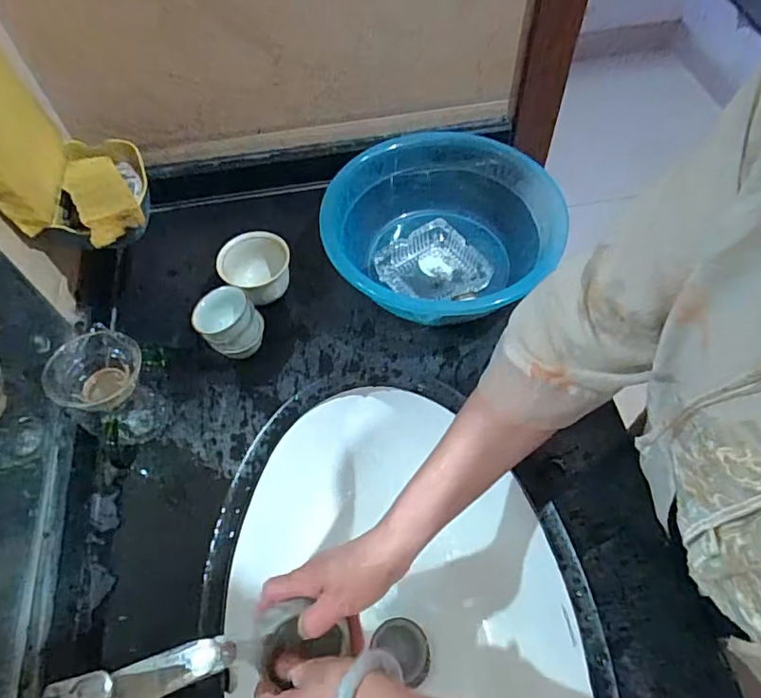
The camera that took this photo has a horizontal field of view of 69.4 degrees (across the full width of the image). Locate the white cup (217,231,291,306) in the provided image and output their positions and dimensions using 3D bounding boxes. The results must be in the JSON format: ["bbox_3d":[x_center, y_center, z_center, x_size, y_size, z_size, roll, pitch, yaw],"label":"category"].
[{"bbox_3d":[-0.141,-0.084,0.642,0.079,0.067,0.079,-1,58,2],"label":"white cup"}]

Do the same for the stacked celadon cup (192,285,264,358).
[{"bbox_3d":[-0.160,-0.021,0.592,0.062,0.076,0.052,-30,62,-15],"label":"stacked celadon cup"}]

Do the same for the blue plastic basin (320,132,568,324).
[{"bbox_3d":[0.077,-0.130,0.651,0.267,0.093,0.261,-1,58,2],"label":"blue plastic basin"}]

